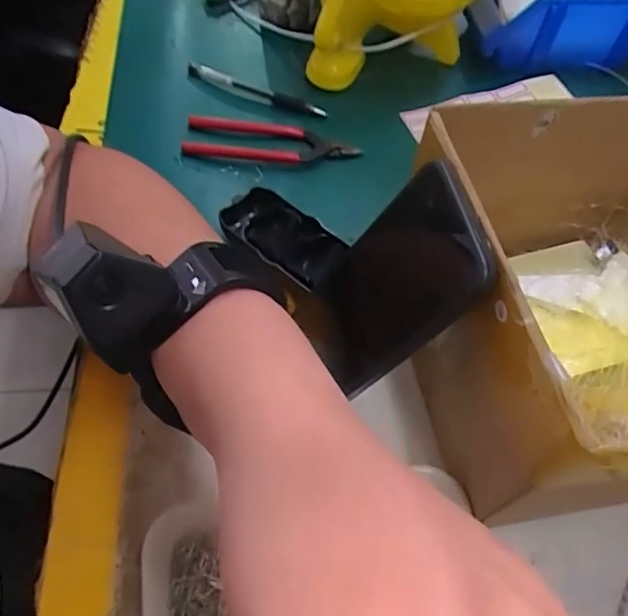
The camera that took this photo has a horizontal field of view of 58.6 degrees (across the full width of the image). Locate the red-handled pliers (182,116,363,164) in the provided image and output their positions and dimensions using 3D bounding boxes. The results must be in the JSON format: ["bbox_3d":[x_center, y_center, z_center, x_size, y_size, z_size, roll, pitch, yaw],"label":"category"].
[{"bbox_3d":[-0.035,-0.143,0.478,0.145,0.013,0.048,4,57,-2],"label":"red-handled pliers"}]

